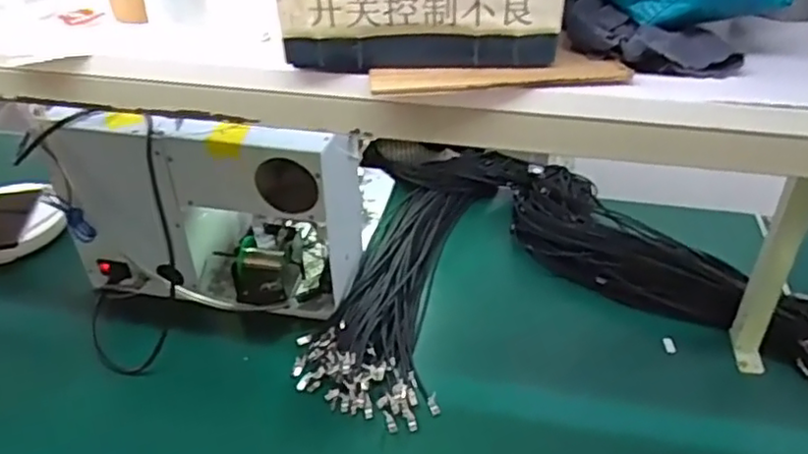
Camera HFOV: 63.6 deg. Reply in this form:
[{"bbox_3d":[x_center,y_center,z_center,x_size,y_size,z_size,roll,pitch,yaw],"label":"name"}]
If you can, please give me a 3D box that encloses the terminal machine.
[{"bbox_3d":[-0.264,-0.034,0.920,0.382,0.268,0.158,6,36,8],"label":"terminal machine"}]

